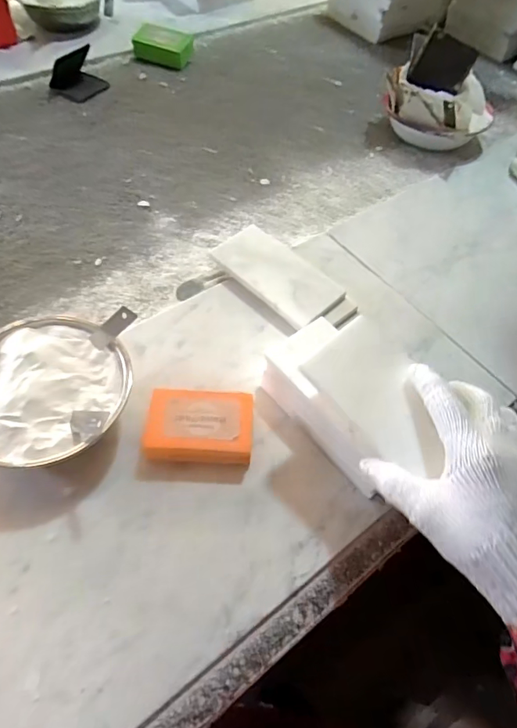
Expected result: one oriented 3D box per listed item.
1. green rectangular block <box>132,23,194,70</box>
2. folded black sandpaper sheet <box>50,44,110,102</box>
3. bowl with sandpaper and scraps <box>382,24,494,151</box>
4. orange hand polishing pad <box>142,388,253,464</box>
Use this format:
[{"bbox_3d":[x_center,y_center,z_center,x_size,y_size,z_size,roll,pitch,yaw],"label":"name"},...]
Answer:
[{"bbox_3d":[-0.168,-0.574,0.843,0.097,0.035,0.070,16,57,6],"label":"green rectangular block"},{"bbox_3d":[-0.290,-0.473,0.761,0.066,0.045,0.084,36,60,19],"label":"folded black sandpaper sheet"},{"bbox_3d":[0.281,-0.416,0.714,0.169,0.132,0.149,24,57,12],"label":"bowl with sandpaper and scraps"},{"bbox_3d":[-0.052,0.060,0.422,0.091,0.035,0.066,3,57,-3],"label":"orange hand polishing pad"}]

